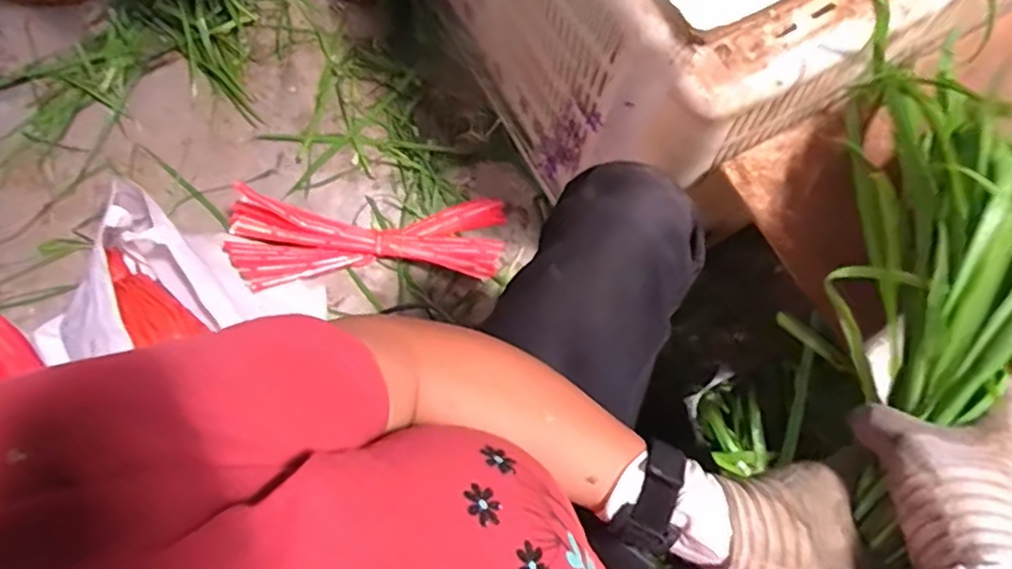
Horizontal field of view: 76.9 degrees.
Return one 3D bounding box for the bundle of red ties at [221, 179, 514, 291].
[{"bbox_3d":[-0.176,-0.051,0.807,0.336,0.048,0.129,4,78,0],"label":"bundle of red ties"}]

